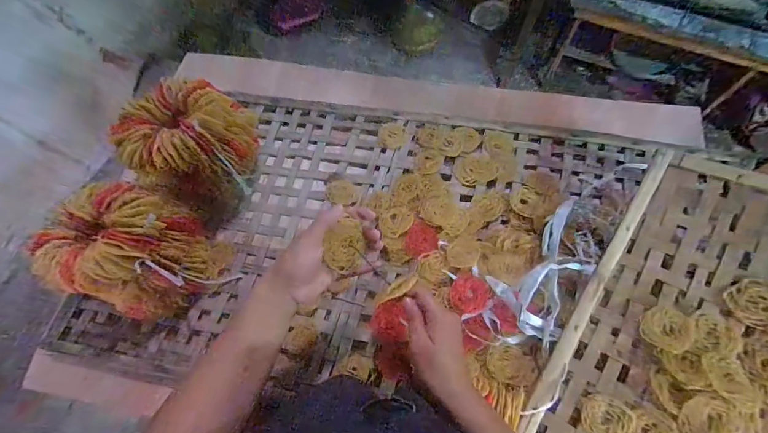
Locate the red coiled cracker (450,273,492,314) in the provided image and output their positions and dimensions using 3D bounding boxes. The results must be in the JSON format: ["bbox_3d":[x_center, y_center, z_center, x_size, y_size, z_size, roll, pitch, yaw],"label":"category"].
[{"bbox_3d":[0.147,0.130,0.610,0.062,0.008,0.063,-1,67,2],"label":"red coiled cracker"}]

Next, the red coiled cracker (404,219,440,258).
[{"bbox_3d":[0.071,0.045,0.664,0.060,0.016,0.066,30,72,14],"label":"red coiled cracker"}]

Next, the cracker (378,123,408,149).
[{"bbox_3d":[0.019,-0.173,0.771,0.062,0.005,0.058,9,68,6],"label":"cracker"}]

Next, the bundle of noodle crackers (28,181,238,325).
[{"bbox_3d":[-0.405,0.071,0.606,0.172,0.212,0.183,12,69,7],"label":"bundle of noodle crackers"}]

